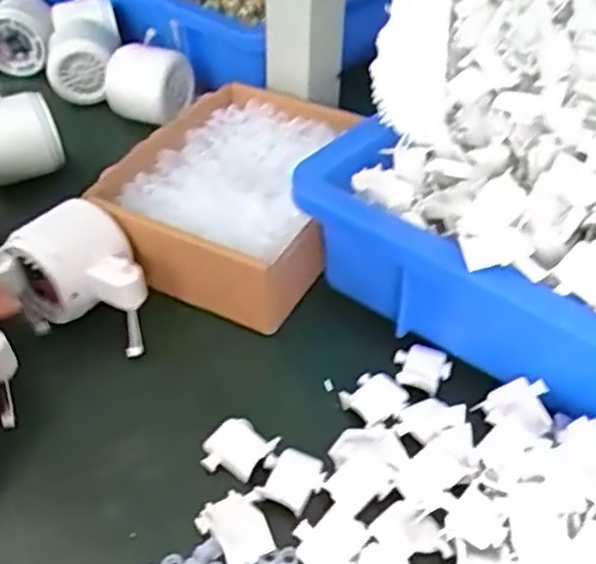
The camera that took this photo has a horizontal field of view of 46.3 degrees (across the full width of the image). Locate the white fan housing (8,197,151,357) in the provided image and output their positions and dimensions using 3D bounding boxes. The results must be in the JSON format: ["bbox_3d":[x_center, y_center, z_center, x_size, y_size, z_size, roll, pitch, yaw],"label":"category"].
[{"bbox_3d":[-0.125,0.000,0.397,0.068,0.051,0.084,-18,46,-18],"label":"white fan housing"}]

